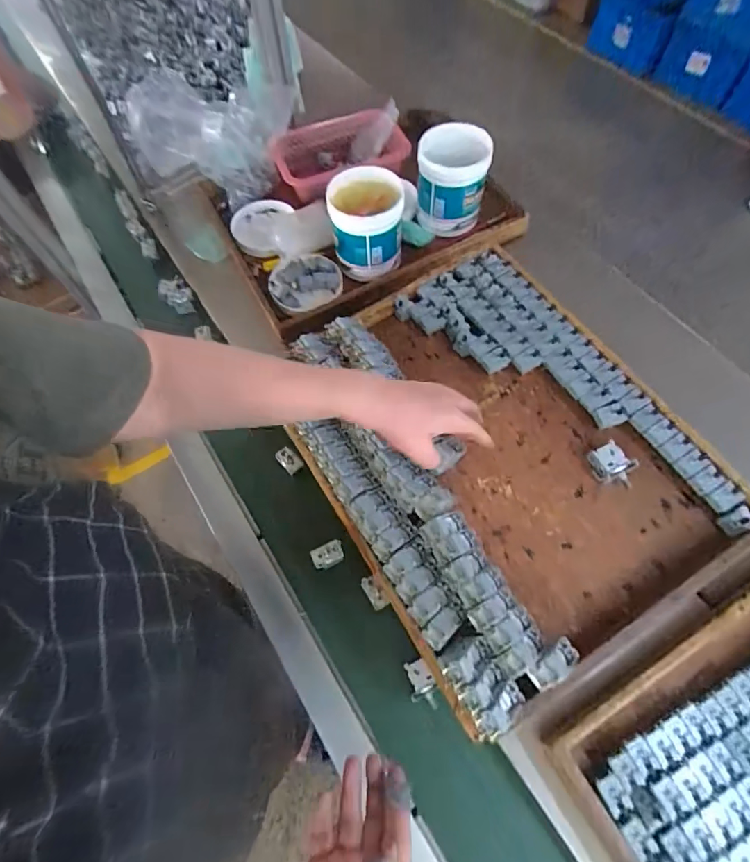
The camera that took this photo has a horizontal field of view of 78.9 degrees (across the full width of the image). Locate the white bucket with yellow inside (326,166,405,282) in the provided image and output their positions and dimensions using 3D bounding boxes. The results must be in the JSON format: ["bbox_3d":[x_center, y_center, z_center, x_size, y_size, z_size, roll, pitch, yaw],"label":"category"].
[{"bbox_3d":[-0.014,-0.339,0.749,0.113,0.125,0.118,-1,64,2],"label":"white bucket with yellow inside"}]

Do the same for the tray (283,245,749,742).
[{"bbox_3d":[0.129,0.014,0.549,0.381,0.061,0.479,-30,66,-12],"label":"tray"}]

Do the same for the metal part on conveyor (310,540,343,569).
[{"bbox_3d":[-0.062,0.166,0.606,0.042,0.017,0.028,-23,65,-8],"label":"metal part on conveyor"}]

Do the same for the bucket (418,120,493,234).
[{"bbox_3d":[0.133,-0.433,0.780,0.111,0.131,0.114,11,65,8],"label":"bucket"}]

